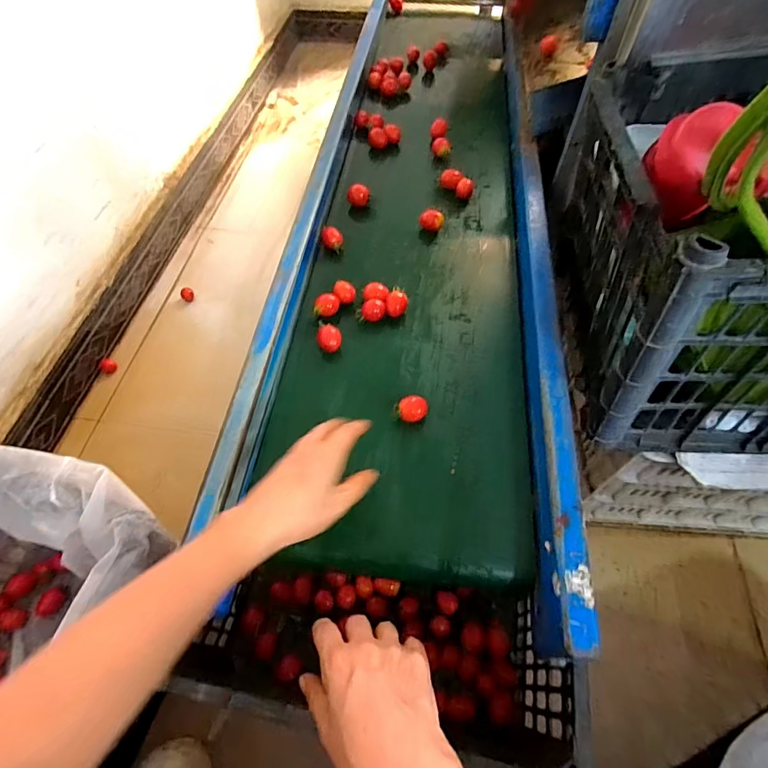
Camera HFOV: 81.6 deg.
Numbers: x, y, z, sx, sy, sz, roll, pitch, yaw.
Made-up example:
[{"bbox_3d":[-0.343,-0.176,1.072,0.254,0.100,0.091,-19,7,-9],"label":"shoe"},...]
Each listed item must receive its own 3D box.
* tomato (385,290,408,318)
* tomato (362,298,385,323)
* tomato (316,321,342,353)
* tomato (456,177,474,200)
[{"bbox_3d":[0.018,-0.109,0.622,0.028,0.022,0.038,11,58,7],"label":"tomato"},{"bbox_3d":[-0.015,-0.098,0.617,0.031,0.028,0.029,2,57,2],"label":"tomato"},{"bbox_3d":[-0.072,-0.057,0.593,0.031,0.034,0.038,-3,57,-2],"label":"tomato"},{"bbox_3d":[0.136,-0.327,0.751,0.028,0.029,0.028,11,58,7],"label":"tomato"}]

